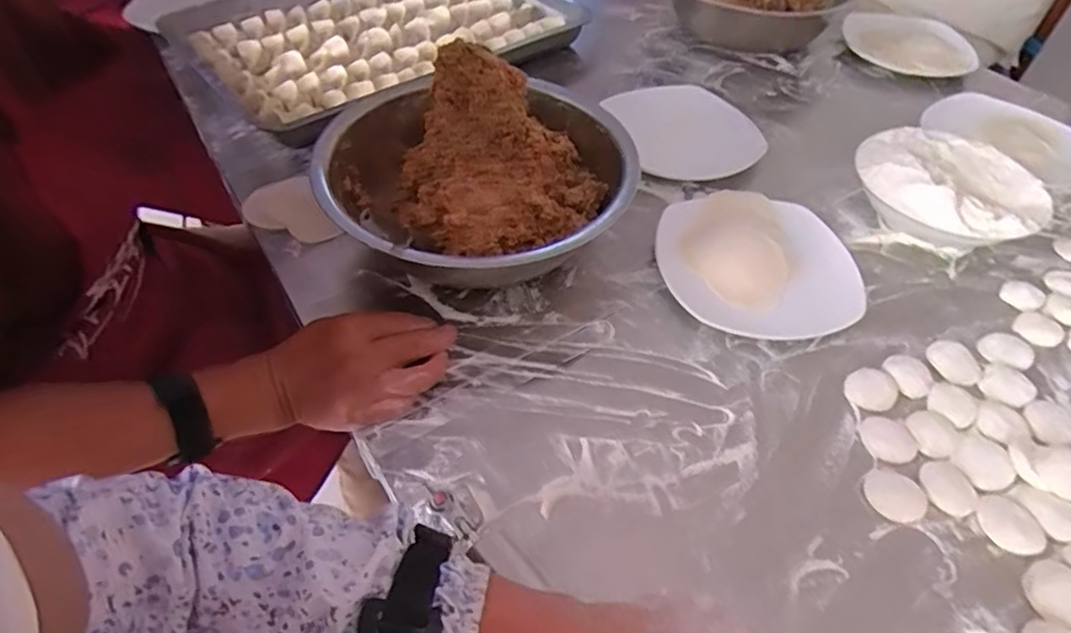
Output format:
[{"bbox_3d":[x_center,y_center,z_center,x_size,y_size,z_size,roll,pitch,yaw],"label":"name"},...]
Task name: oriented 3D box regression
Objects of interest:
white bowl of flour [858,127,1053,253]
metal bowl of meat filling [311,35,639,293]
[{"bbox_3d":[0.419,-0.128,0.613,0.160,0.075,0.164,2,49,-2],"label":"white bowl of flour"},{"bbox_3d":[-0.051,-0.136,0.542,0.270,0.154,0.250,2,49,-2],"label":"metal bowl of meat filling"}]

